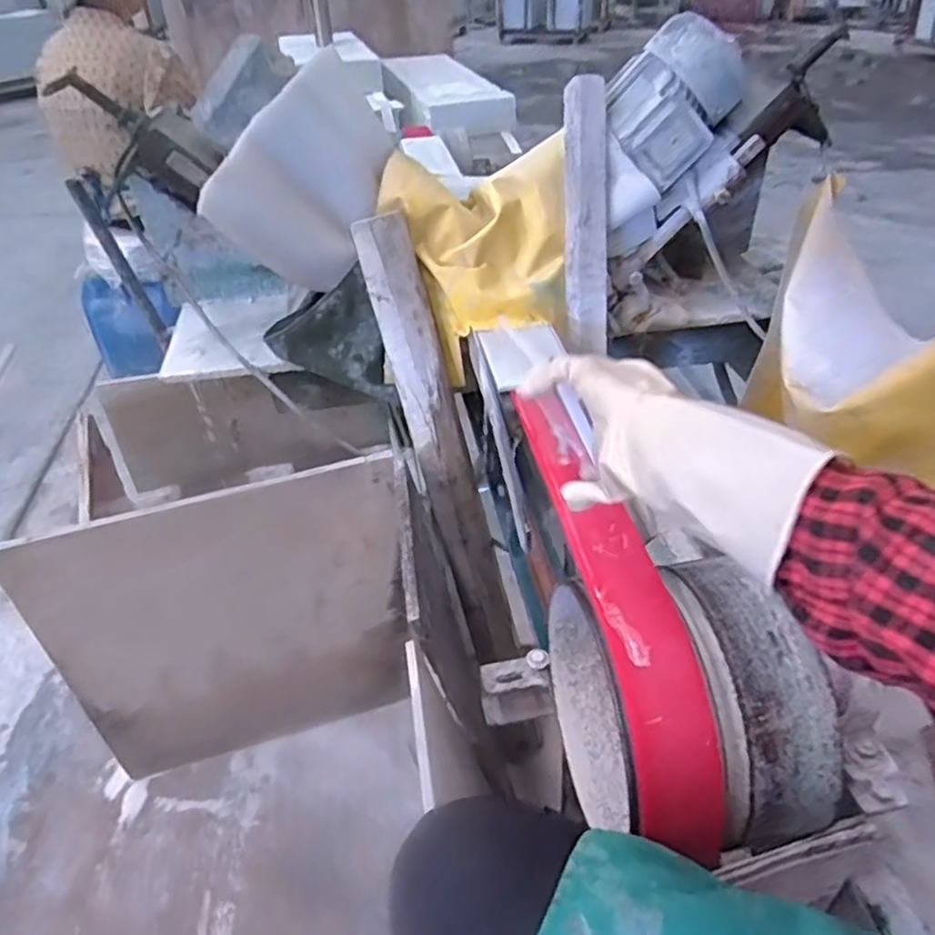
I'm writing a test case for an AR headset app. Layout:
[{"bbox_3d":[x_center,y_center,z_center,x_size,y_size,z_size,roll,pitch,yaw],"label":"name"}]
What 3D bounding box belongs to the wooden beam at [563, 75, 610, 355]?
[{"bbox_3d":[0.178,-0.361,1.008,0.071,0.373,0.034,-6,12,-11],"label":"wooden beam"}]

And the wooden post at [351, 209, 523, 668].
[{"bbox_3d":[-0.032,-0.009,1.078,0.090,0.738,0.049,-31,25,-35],"label":"wooden post"}]

